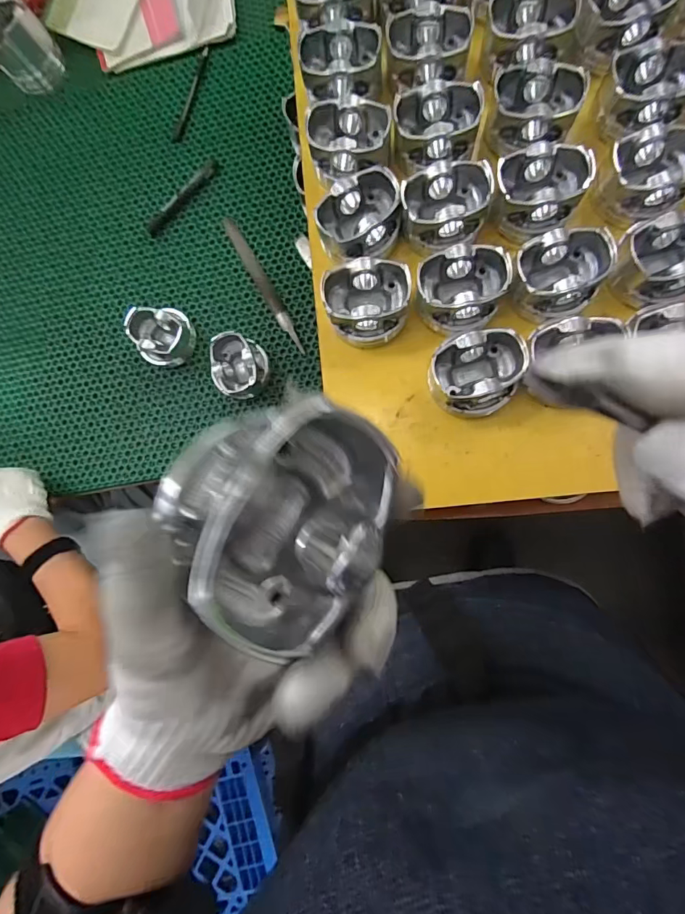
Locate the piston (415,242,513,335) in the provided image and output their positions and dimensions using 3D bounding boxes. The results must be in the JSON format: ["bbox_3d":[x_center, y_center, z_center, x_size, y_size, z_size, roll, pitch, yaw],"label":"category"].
[{"bbox_3d":[0.113,-0.158,0.427,0.085,0.044,0.072,-11,83,6],"label":"piston"}]

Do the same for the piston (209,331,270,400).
[{"bbox_3d":[-0.142,-0.126,0.620,0.076,0.053,0.081,-11,85,6],"label":"piston"}]

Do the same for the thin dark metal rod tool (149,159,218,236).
[{"bbox_3d":[-0.239,-0.388,0.673,0.140,0.004,0.022,-45,83,2],"label":"thin dark metal rod tool"}]

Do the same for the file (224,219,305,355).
[{"bbox_3d":[-0.114,-0.249,0.650,0.017,0.004,0.231,-30,83,4],"label":"file"}]

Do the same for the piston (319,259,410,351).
[{"bbox_3d":[0.025,-0.149,0.435,0.081,0.049,0.070,-17,82,5],"label":"piston"}]

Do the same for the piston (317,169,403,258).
[{"bbox_3d":[0.018,-0.229,0.436,0.083,0.044,0.069,-36,81,2],"label":"piston"}]

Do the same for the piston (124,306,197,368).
[{"bbox_3d":[-0.255,-0.169,0.642,0.078,0.052,0.071,0,86,7],"label":"piston"}]

